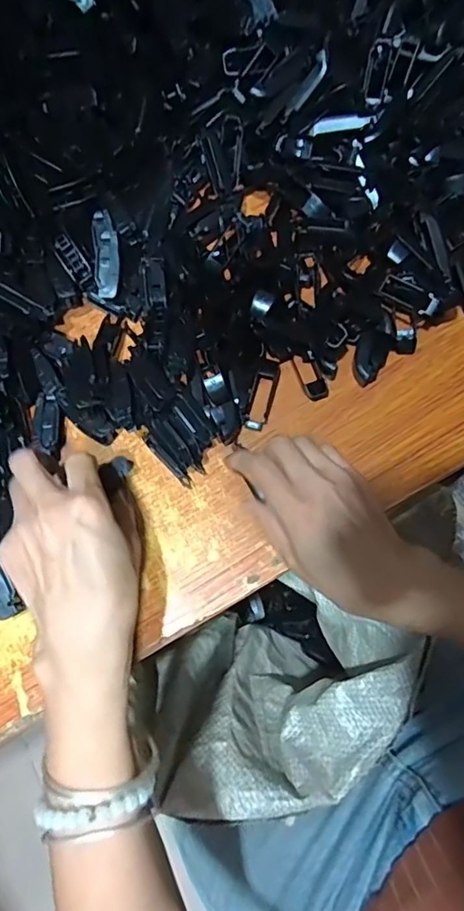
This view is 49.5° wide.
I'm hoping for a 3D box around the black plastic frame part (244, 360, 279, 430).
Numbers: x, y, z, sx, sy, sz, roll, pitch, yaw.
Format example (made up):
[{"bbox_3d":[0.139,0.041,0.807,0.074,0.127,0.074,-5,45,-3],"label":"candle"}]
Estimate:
[{"bbox_3d":[0.024,-0.046,0.369,0.015,0.009,0.057,16,75,6],"label":"black plastic frame part"}]

